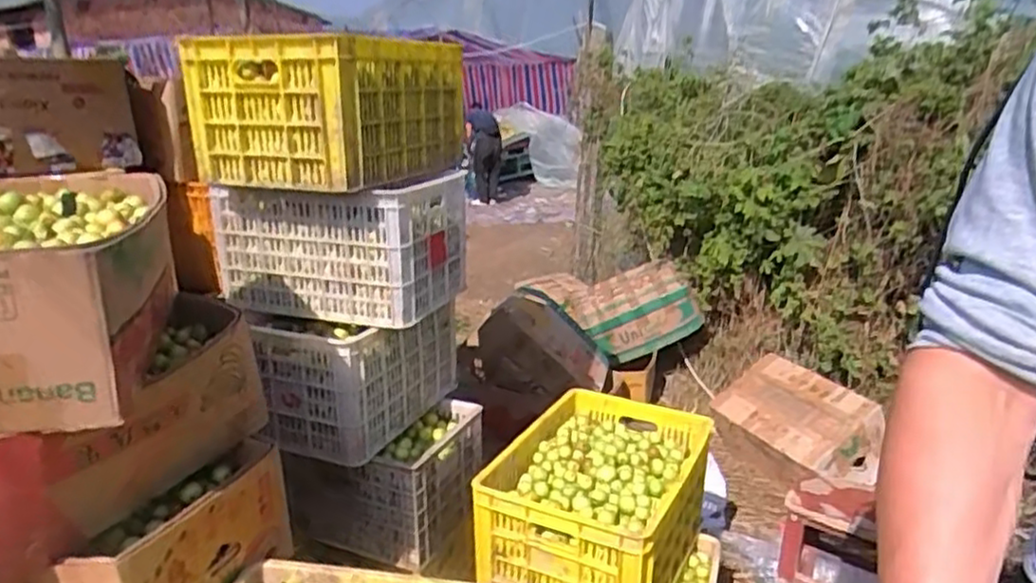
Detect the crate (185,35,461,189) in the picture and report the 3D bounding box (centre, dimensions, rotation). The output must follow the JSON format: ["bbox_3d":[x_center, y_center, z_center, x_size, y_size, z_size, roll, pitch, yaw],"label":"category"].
[{"bbox_3d":[-0.387,-0.371,1.468,0.410,0.255,0.403,6,17,22],"label":"crate"}]

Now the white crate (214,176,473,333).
[{"bbox_3d":[-0.386,-0.113,1.589,0.486,0.261,0.324,4,17,16],"label":"white crate"}]

